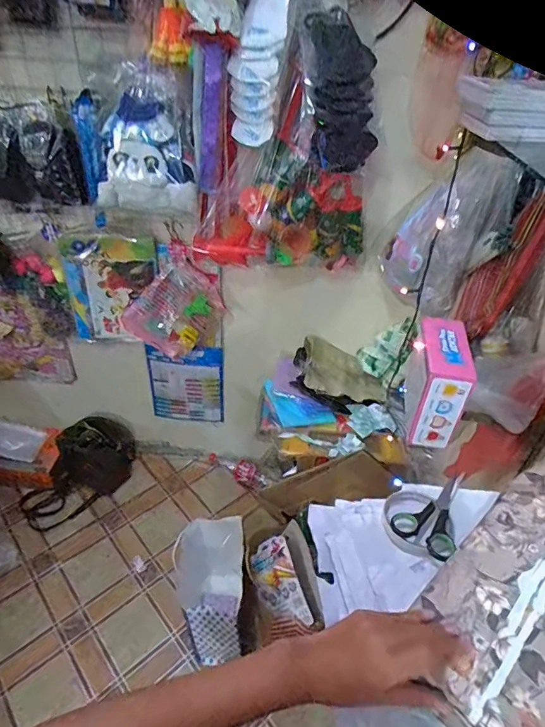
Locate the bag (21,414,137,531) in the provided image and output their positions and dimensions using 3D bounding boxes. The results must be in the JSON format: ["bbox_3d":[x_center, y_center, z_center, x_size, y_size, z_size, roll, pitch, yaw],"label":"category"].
[{"bbox_3d":[-0.696,0.371,1.613,0.406,0.195,0.223,-29,49,-34],"label":"bag"}]

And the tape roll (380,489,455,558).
[{"bbox_3d":[0.174,0.191,0.550,0.086,0.015,0.087,2,39,-2],"label":"tape roll"}]

